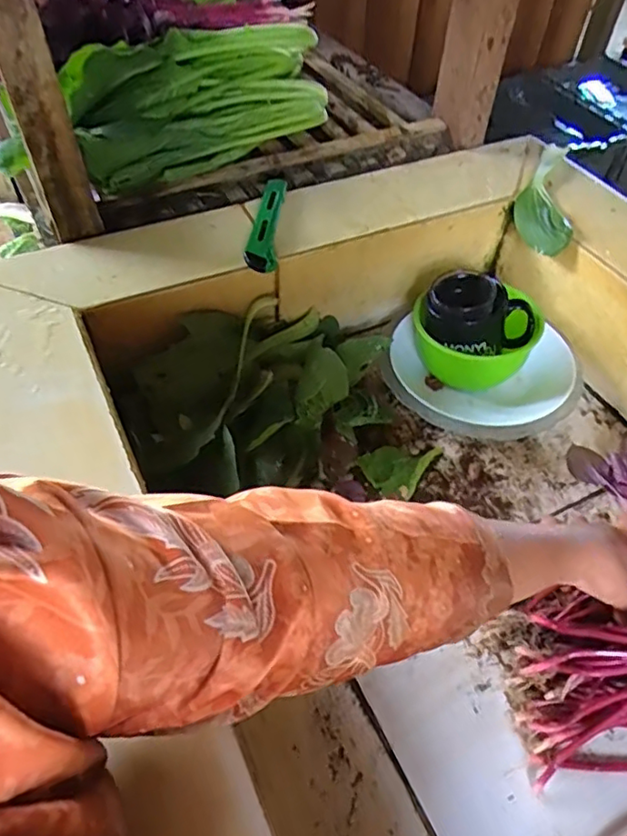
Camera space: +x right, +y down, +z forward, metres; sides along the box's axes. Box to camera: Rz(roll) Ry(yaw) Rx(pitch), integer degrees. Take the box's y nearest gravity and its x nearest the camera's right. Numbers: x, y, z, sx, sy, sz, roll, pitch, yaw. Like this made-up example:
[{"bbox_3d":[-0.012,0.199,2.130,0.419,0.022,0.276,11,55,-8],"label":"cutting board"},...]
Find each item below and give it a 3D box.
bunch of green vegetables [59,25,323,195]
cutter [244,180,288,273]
[{"bbox_3d":[-0.120,-0.371,0.670,0.336,0.094,0.133,-37,61,-26],"label":"bunch of green vegetables"},{"bbox_3d":[-0.049,-0.200,0.610,0.032,0.016,0.140,3,52,1],"label":"cutter"}]

